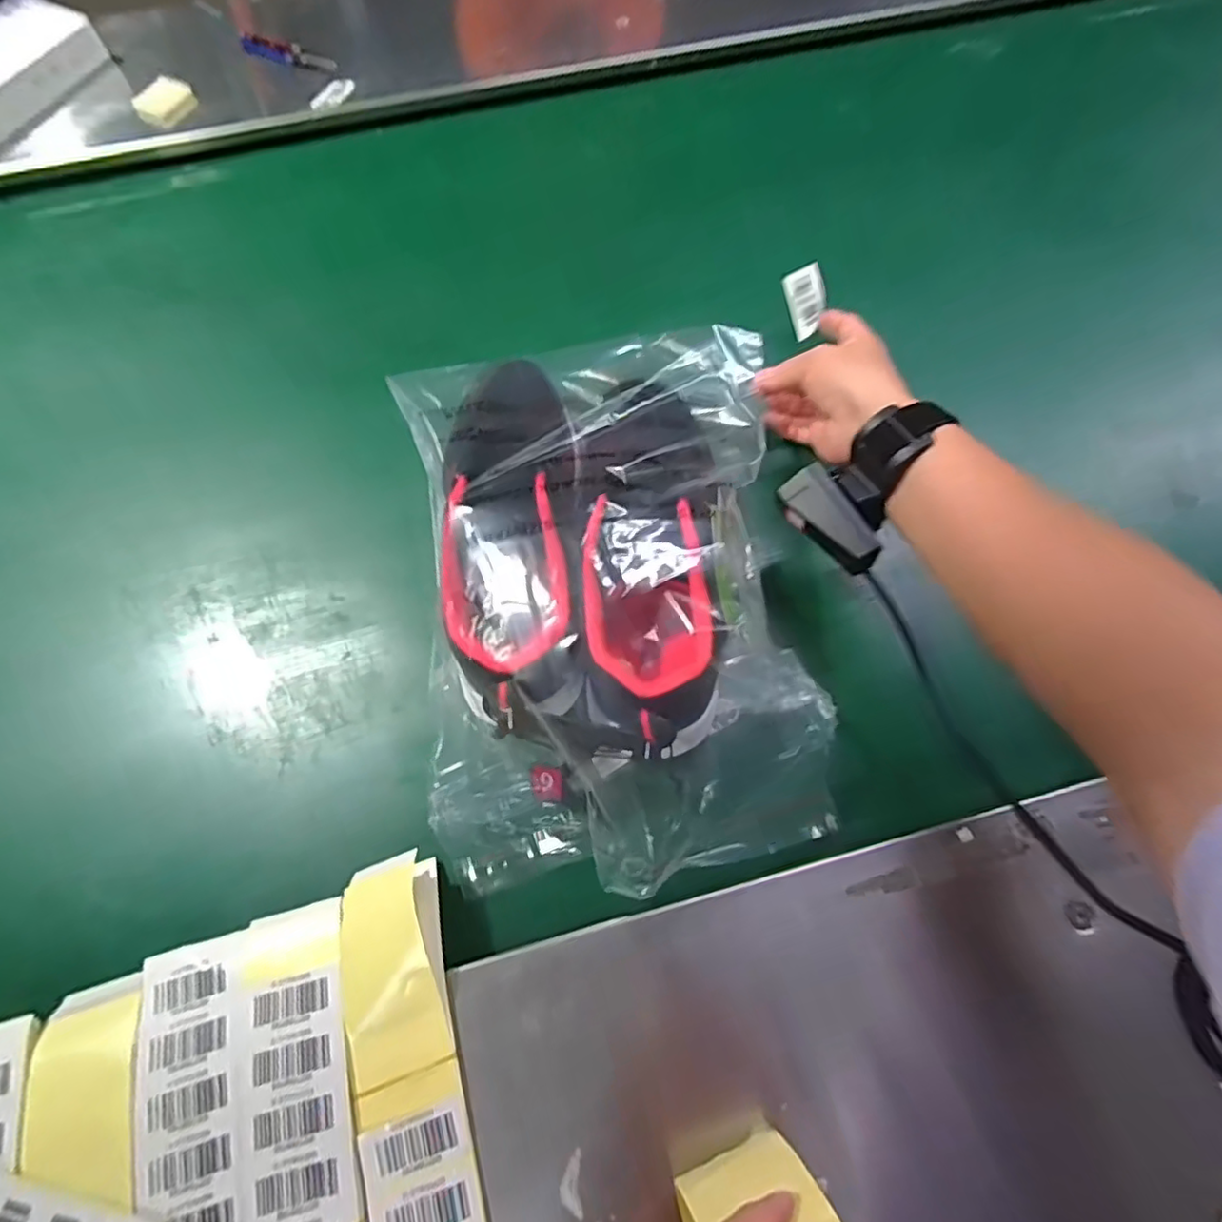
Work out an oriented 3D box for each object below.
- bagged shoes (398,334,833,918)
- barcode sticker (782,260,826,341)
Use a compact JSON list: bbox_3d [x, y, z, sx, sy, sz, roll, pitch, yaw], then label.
[{"bbox_3d":[0.003,-0.030,0.397,0.242,0.097,0.359,-8,70,-5],"label":"bagged shoes"},{"bbox_3d":[0.157,-0.248,0.506,0.029,0.006,0.050,-12,96,36],"label":"barcode sticker"}]

